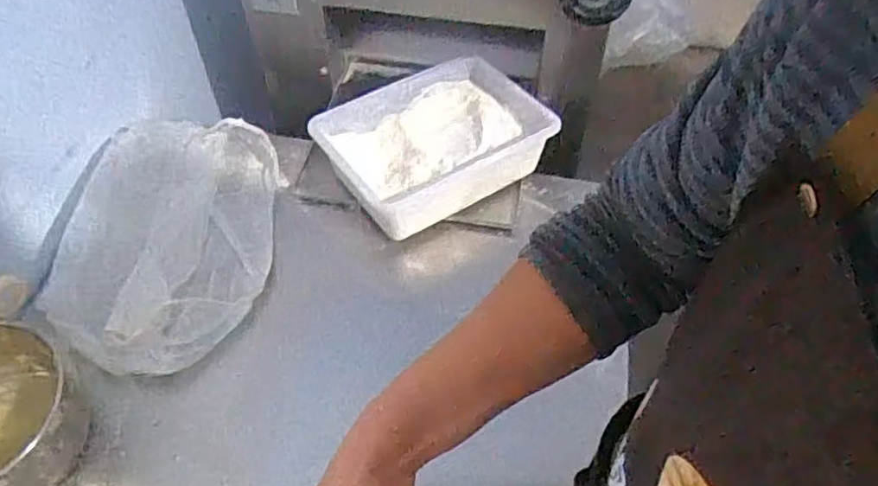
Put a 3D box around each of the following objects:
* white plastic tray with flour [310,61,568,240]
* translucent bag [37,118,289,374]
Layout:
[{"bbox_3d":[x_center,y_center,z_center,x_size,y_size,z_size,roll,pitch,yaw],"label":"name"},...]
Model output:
[{"bbox_3d":[0.001,-0.160,1.006,0.329,0.082,0.222,-27,57,-20],"label":"white plastic tray with flour"},{"bbox_3d":[-0.363,-0.011,0.912,0.240,0.102,0.402,2,52,1],"label":"translucent bag"}]

